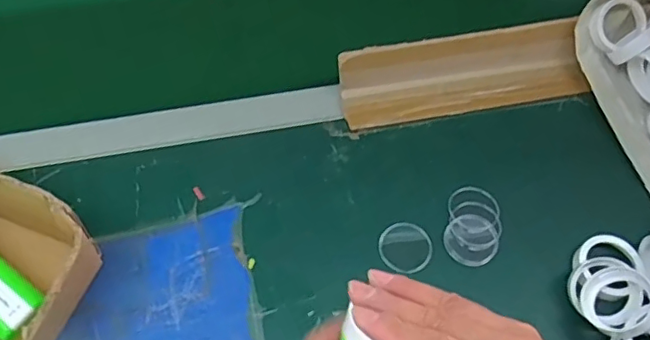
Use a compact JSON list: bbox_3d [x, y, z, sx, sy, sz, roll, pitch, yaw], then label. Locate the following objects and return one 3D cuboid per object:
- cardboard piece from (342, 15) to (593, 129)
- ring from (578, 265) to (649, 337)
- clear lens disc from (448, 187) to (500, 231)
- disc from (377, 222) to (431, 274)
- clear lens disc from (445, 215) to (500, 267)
[{"bbox_3d":[0.137,-0.097,0.574,0.242,0.030,0.076,-9,98,-6],"label":"cardboard piece"},{"bbox_3d":[0.229,0.102,0.440,0.052,0.011,0.056,-18,53,25],"label":"ring"},{"bbox_3d":[0.135,0.035,0.513,0.043,0.005,0.042,2,60,-4],"label":"clear lens disc"},{"bbox_3d":[0.071,0.068,0.498,0.044,0.004,0.046,0,61,0],"label":"disc"},{"bbox_3d":[0.130,0.061,0.498,0.047,0.005,0.044,0,72,0],"label":"clear lens disc"}]

